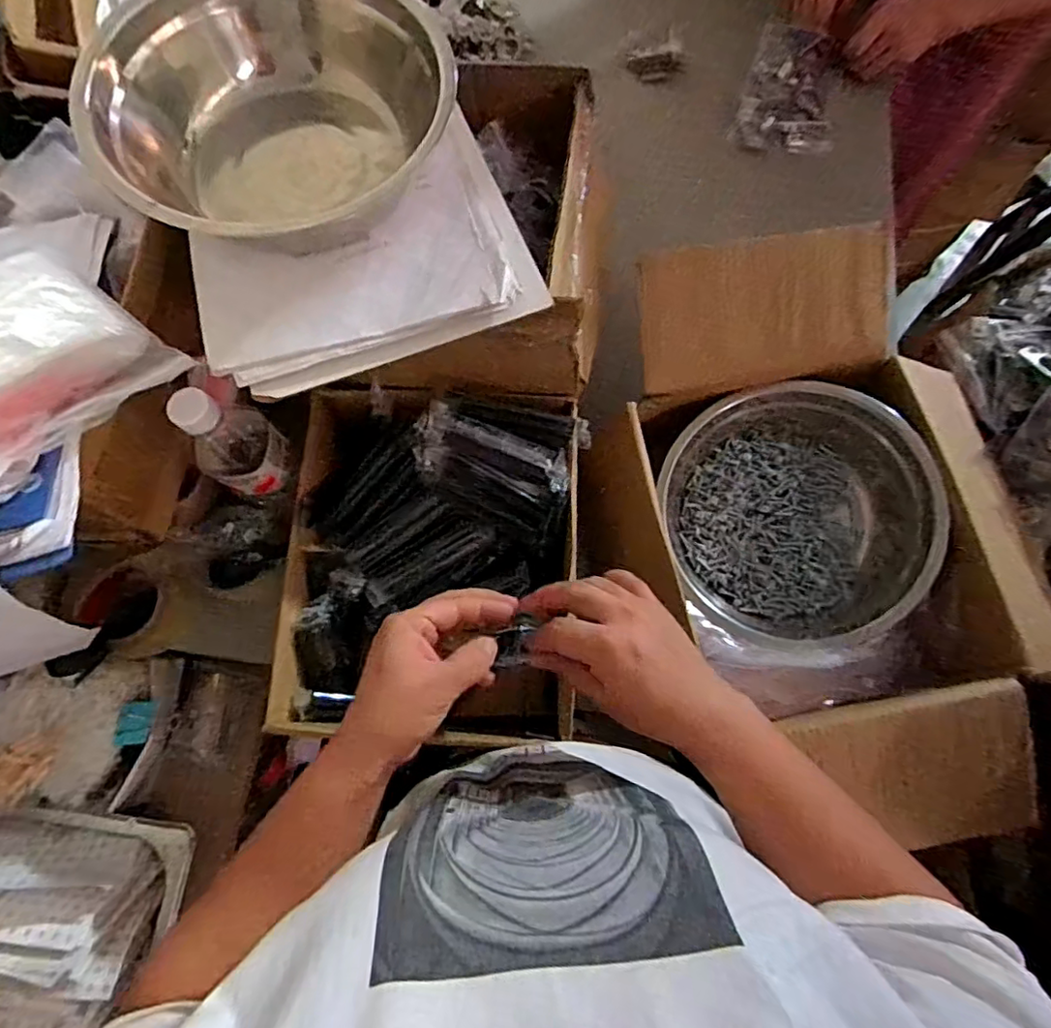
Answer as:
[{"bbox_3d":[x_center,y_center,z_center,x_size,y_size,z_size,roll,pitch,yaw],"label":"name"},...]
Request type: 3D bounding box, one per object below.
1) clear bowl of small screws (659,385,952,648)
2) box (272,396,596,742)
[{"bbox_3d":[0.260,-0.001,0.601,0.248,0.077,0.252,0,75,0],"label":"clear bowl of small screws"},{"bbox_3d":[-0.081,0.054,0.581,0.249,0.158,0.293,3,75,1],"label":"box"}]

